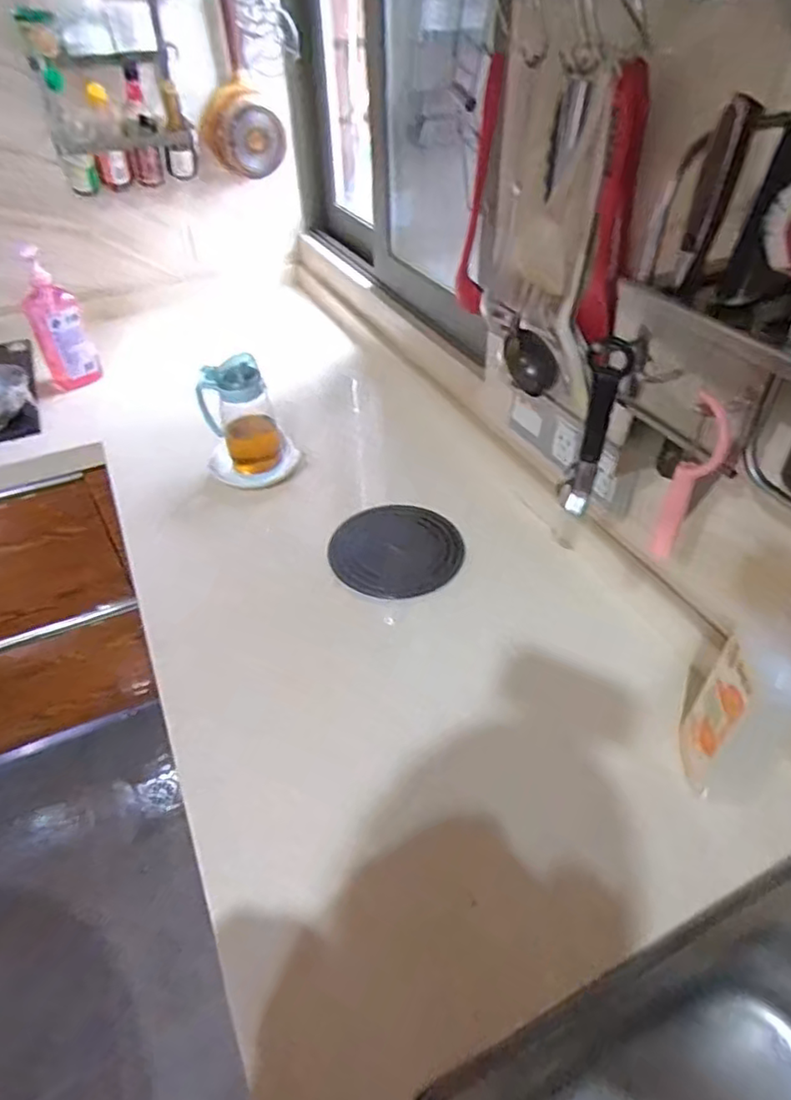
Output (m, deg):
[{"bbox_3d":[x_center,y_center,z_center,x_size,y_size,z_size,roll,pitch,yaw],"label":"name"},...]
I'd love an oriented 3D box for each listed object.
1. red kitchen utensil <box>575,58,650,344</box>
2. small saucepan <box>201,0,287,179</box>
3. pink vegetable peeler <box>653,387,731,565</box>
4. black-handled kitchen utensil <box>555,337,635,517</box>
[{"bbox_3d":[0.214,-0.324,0.605,0.029,0.231,0.025,-19,46,-17],"label":"red kitchen utensil"},{"bbox_3d":[-0.341,-0.971,1.287,0.175,0.335,0.071,-24,44,-22],"label":"small saucepan"},{"bbox_3d":[0.230,-0.047,0.485,0.010,0.149,0.031,-31,50,-27],"label":"pink vegetable peeler"},{"bbox_3d":[0.184,-0.110,0.580,0.028,0.167,0.033,-32,50,-28],"label":"black-handled kitchen utensil"}]

